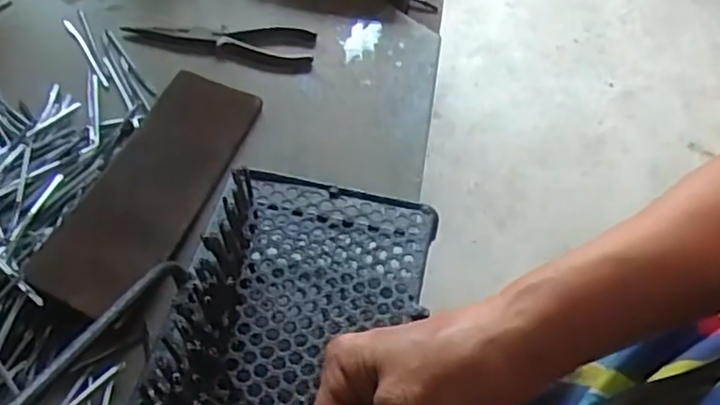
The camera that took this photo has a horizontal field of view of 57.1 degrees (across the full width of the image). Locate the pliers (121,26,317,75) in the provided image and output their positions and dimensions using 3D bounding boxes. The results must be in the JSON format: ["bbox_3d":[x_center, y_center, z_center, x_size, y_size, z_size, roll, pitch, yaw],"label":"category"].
[{"bbox_3d":[-0.139,-0.163,0.662,0.186,0.010,0.060,7,52,1],"label":"pliers"}]

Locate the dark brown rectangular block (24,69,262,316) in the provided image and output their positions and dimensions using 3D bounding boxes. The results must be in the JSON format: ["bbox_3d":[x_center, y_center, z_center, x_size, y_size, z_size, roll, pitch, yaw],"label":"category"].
[{"bbox_3d":[-0.165,-0.018,0.543,0.083,0.009,0.244,26,52,-5],"label":"dark brown rectangular block"}]

